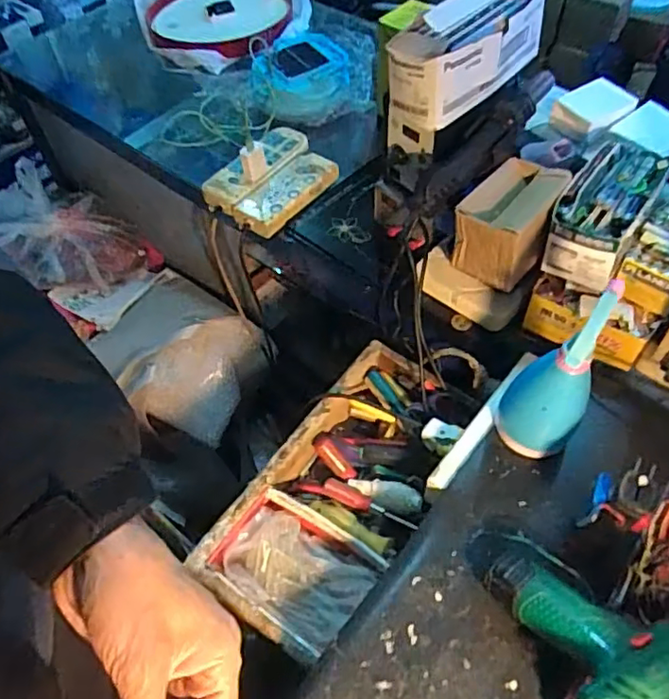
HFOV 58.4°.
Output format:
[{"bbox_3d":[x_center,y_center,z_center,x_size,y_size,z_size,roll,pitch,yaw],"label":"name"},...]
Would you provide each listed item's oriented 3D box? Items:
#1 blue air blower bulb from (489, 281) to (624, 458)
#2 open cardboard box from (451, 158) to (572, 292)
[{"bbox_3d":[0.221,0.025,0.605,0.081,0.202,0.082,19,57,16],"label":"blue air blower bulb"},{"bbox_3d":[0.215,-0.153,0.725,0.128,0.093,0.091,-39,61,-23],"label":"open cardboard box"}]

